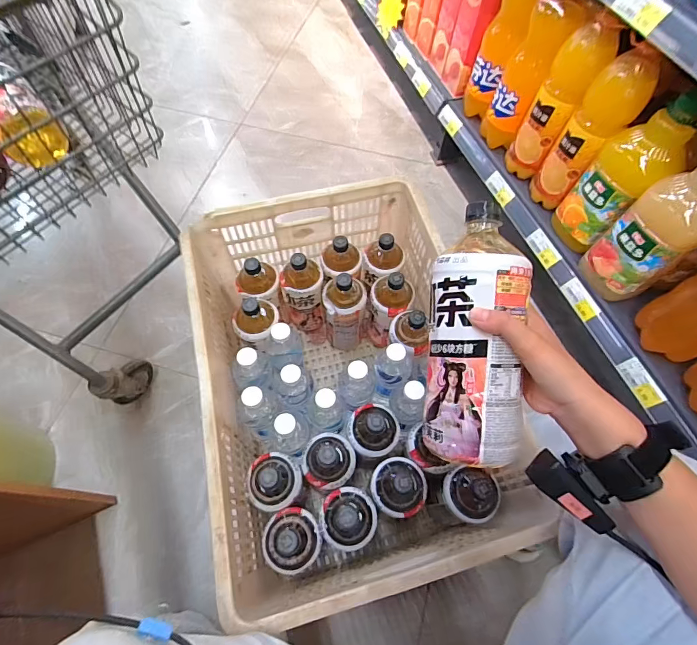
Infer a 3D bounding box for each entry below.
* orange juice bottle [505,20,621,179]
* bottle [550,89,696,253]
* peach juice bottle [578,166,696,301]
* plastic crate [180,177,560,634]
[{"bbox_3d":[0.409,-0.425,0.803,0.087,0.288,0.082,28,69,9],"label":"orange juice bottle"},{"bbox_3d":[0.495,-0.260,0.728,0.116,0.283,0.124,43,72,14],"label":"bottle"},{"bbox_3d":[0.517,-0.144,0.673,0.093,0.291,0.126,-39,74,-16],"label":"peach juice bottle"},{"bbox_3d":[-0.016,0.094,0.723,0.408,0.349,0.609,-12,68,-7],"label":"plastic crate"}]

